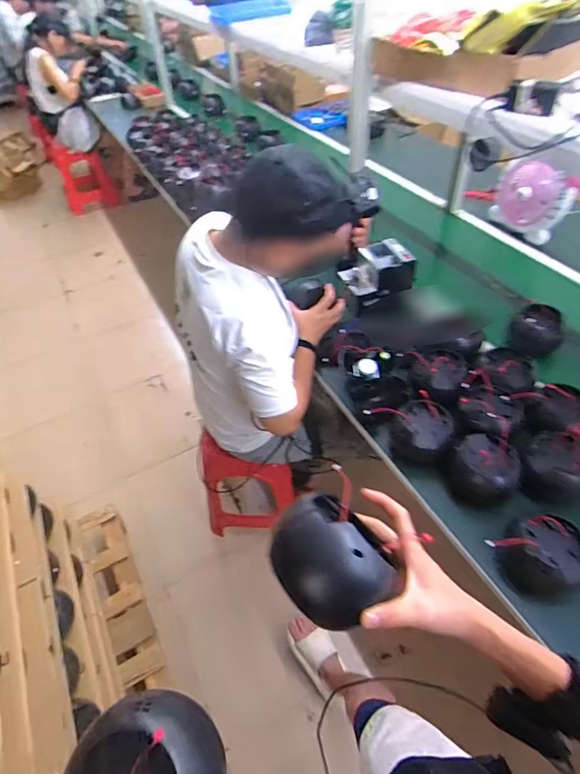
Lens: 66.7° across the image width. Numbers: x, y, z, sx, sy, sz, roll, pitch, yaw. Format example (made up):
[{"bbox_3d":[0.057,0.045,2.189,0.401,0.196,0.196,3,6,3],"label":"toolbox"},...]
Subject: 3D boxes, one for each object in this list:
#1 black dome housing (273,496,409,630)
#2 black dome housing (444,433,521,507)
[{"bbox_3d":[0.045,0.180,0.455,0.122,0.108,0.093,38,92,22],"label":"black dome housing"},{"bbox_3d":[0.378,0.165,0.872,0.119,0.089,0.129,-2,48,2],"label":"black dome housing"}]

